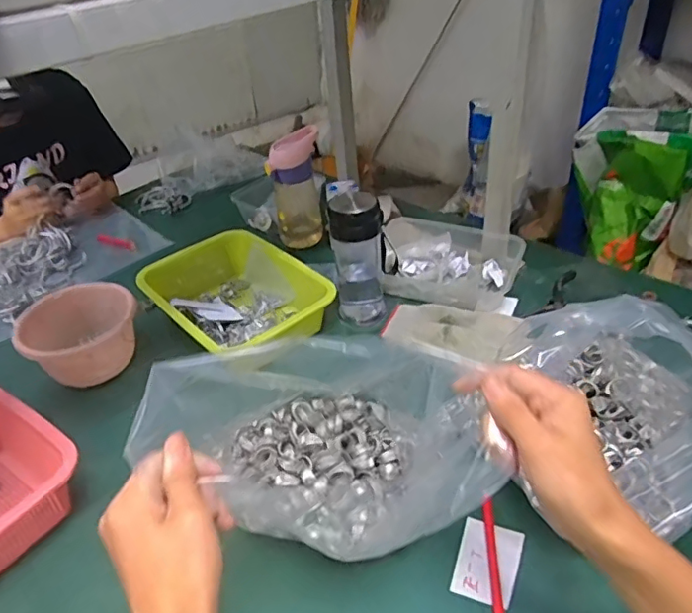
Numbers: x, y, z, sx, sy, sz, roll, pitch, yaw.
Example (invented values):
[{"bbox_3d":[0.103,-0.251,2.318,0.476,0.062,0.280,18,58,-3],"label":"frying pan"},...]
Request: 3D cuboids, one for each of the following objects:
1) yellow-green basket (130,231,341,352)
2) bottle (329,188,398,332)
[{"bbox_3d":[-0.168,-0.014,0.801,0.192,0.068,0.278,-31,44,-31],"label":"yellow-green basket"},{"bbox_3d":[0.018,-0.076,0.769,0.075,0.176,0.091,9,39,17],"label":"bottle"}]

